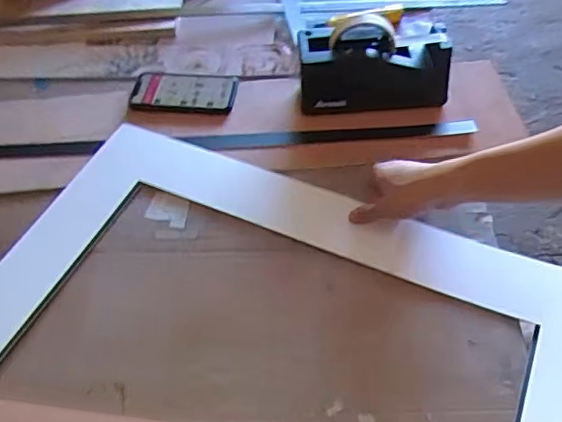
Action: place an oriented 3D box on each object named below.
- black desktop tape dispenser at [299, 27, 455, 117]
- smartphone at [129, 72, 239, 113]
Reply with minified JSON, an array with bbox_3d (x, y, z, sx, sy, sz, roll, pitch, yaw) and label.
[{"bbox_3d":[0.125,-0.195,0.763,0.197,0.102,0.073,-3,51,2],"label":"black desktop tape dispenser"},{"bbox_3d":[-0.143,-0.177,0.822,0.152,0.013,0.083,2,51,6],"label":"smartphone"}]

